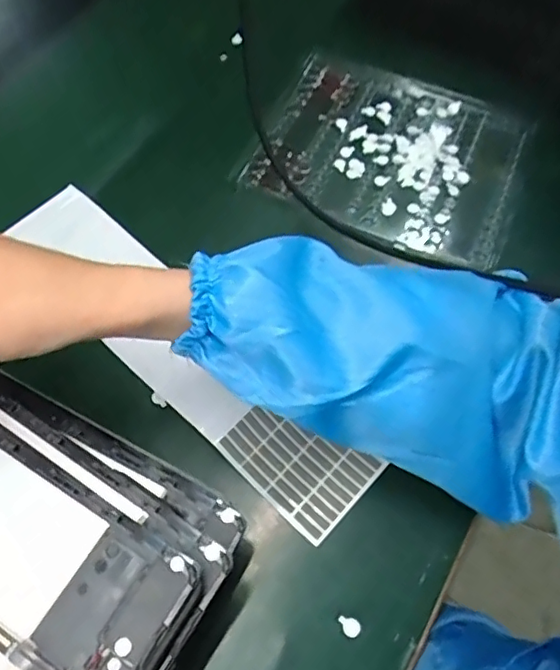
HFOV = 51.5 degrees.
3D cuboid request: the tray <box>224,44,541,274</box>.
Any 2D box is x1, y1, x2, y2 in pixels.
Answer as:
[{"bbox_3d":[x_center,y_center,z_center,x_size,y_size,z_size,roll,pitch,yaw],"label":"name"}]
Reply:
[{"bbox_3d":[0.089,-0.148,0.473,0.204,0.023,0.173,24,66,10],"label":"tray"}]

